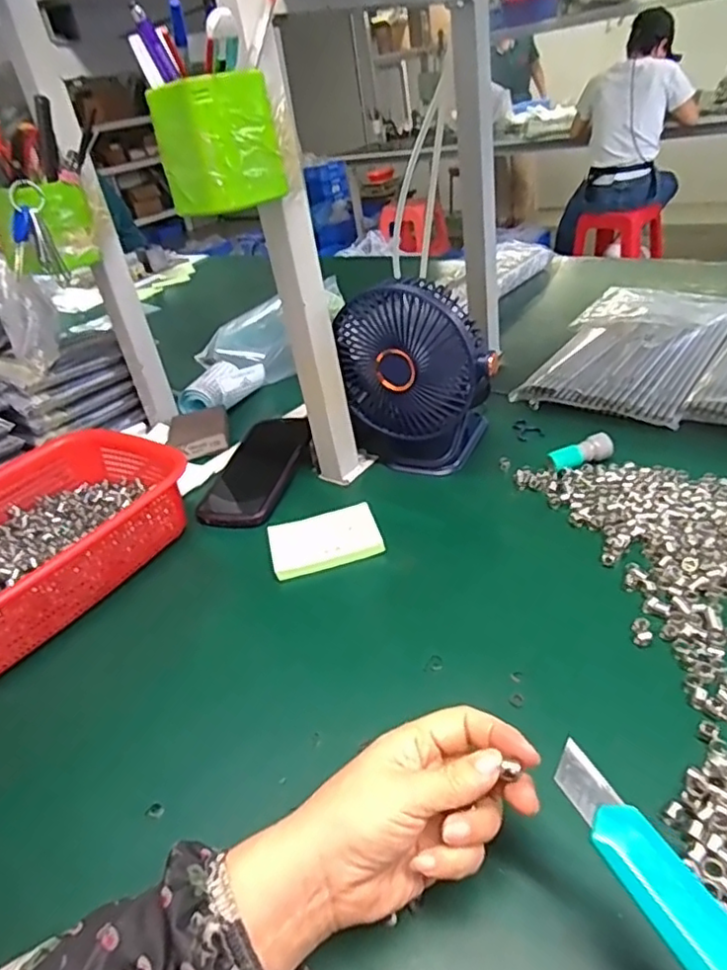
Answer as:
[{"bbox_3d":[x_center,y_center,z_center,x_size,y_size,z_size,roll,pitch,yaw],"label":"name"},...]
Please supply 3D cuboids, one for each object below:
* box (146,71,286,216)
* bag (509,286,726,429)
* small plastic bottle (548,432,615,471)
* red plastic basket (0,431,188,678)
[{"bbox_3d":[-0.105,-0.250,0.460,0.064,0.080,0.073,21,43,39],"label":"box"},{"bbox_3d":[0.345,-0.181,0.779,0.210,0.034,0.358,21,43,39],"label":"bag"},{"bbox_3d":[0.208,-0.031,0.597,0.061,0.021,0.022,-17,33,-12],"label":"small plastic bottle"},{"bbox_3d":[-0.302,0.047,0.565,0.214,0.064,0.294,12,38,31],"label":"red plastic basket"}]

